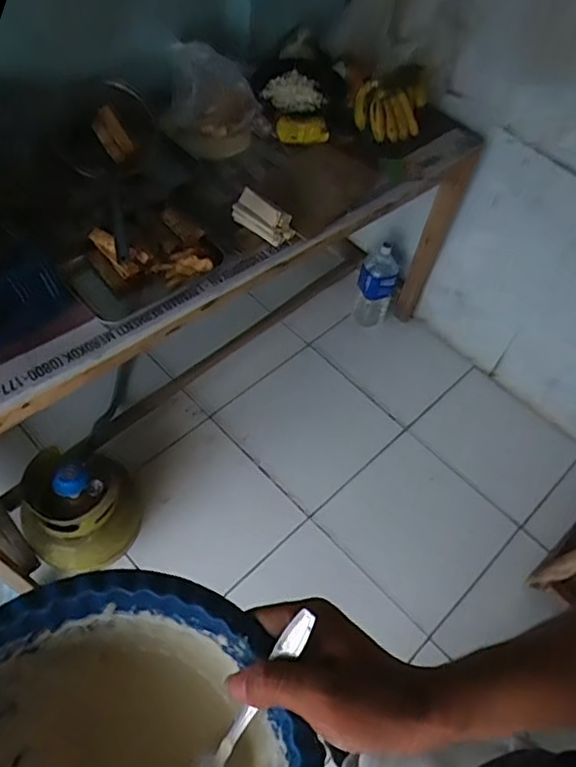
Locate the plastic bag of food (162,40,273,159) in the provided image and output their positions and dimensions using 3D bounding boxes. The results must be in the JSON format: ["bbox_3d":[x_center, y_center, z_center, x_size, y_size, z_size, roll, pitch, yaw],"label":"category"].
[{"bbox_3d":[-0.155,-0.630,1.310,0.212,0.202,0.137,12,56,1],"label":"plastic bag of food"}]

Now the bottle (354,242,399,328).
[{"bbox_3d":[0.272,-0.302,1.809,0.112,0.270,0.102,10,56,0],"label":"bottle"}]

